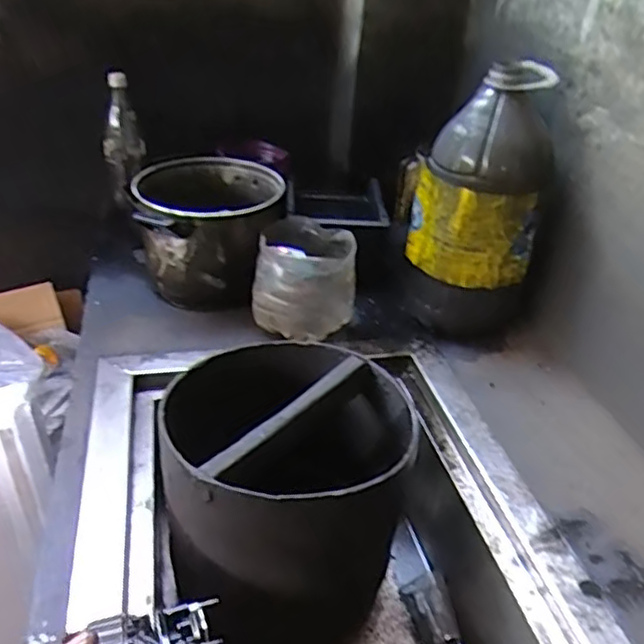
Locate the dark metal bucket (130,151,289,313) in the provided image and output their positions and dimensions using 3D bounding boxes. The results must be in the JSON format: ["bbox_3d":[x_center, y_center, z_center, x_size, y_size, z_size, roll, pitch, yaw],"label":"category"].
[{"bbox_3d":[-0.197,-0.158,1.133,0.241,0.186,0.266,-1,33,-7],"label":"dark metal bucket"}]

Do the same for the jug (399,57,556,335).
[{"bbox_3d":[0.240,-0.188,1.018,0.217,0.397,0.198,7,33,4],"label":"jug"}]

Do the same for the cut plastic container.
[{"bbox_3d":[-0.028,-0.070,1.044,0.157,0.149,0.170,4,32,0],"label":"cut plastic container"}]

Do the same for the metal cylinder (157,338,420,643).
[{"bbox_3d":[-0.035,0.220,0.823,0.308,0.279,0.278,-13,36,-25],"label":"metal cylinder"}]

